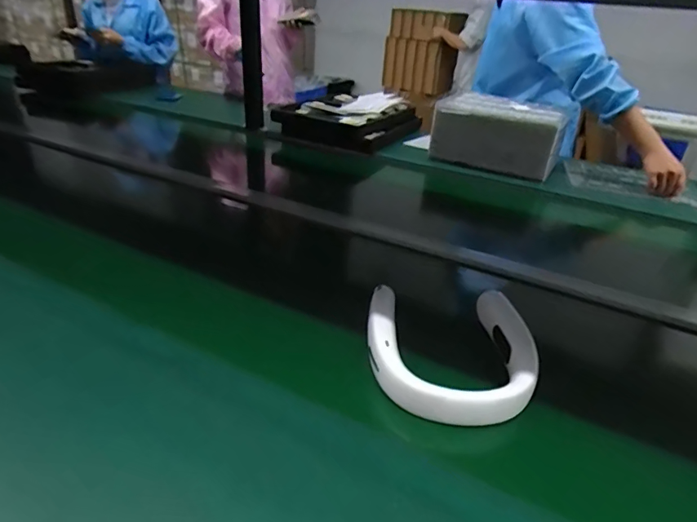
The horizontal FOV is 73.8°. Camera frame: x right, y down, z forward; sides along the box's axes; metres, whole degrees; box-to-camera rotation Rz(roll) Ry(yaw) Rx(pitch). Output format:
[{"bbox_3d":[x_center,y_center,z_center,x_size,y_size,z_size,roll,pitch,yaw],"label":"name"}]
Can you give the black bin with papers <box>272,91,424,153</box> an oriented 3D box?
[{"bbox_3d":[0.011,-0.462,1.496,0.344,0.098,0.396,18,33,24],"label":"black bin with papers"}]

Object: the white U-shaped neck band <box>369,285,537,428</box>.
[{"bbox_3d":[0.116,0.101,0.545,0.179,0.061,0.178,3,29,-2],"label":"white U-shaped neck band"}]

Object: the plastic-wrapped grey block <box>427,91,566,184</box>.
[{"bbox_3d":[0.410,-0.341,1.276,0.313,0.156,0.180,18,33,24],"label":"plastic-wrapped grey block"}]

